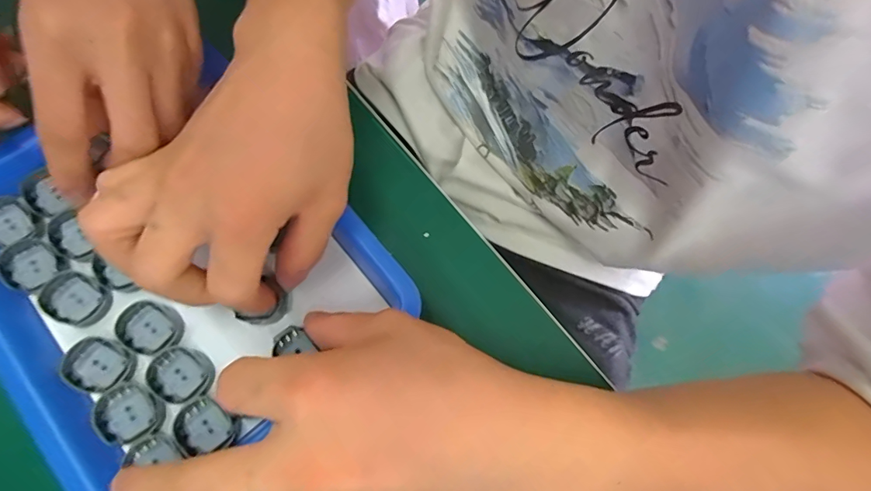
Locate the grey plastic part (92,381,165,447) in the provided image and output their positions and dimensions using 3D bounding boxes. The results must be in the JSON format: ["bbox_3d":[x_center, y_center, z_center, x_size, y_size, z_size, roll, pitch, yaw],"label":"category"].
[{"bbox_3d":[-0.148,0.081,0.214,0.027,0.007,0.028,1,73,-2],"label":"grey plastic part"}]

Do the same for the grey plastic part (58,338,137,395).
[{"bbox_3d":[-0.166,0.060,0.219,0.031,0.007,0.024,21,74,4],"label":"grey plastic part"}]

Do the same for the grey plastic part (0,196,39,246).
[{"bbox_3d":[-0.230,-0.011,0.237,0.026,0.011,0.024,41,76,10],"label":"grey plastic part"}]

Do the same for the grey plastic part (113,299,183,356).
[{"bbox_3d":[-0.147,0.043,0.229,0.031,0.006,0.026,21,74,4],"label":"grey plastic part"}]

